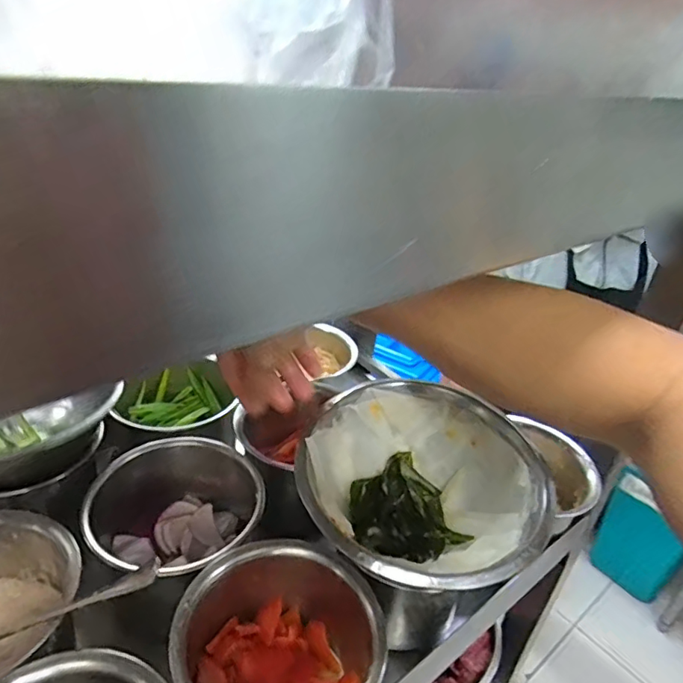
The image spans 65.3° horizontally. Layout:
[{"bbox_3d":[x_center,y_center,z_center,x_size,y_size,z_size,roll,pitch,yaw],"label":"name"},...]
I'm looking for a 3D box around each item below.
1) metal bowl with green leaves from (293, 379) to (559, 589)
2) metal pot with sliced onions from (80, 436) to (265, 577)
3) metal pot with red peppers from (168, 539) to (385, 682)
[{"bbox_3d":[0.053,0.105,0.371,0.158,0.069,0.155,6,30,-3],"label":"metal bowl with green leaves"},{"bbox_3d":[-0.123,0.132,0.396,0.125,0.076,0.120,6,30,-3],"label":"metal pot with sliced onions"},{"bbox_3d":[-0.040,0.194,0.321,0.115,0.082,0.112,6,30,-3],"label":"metal pot with red peppers"}]

